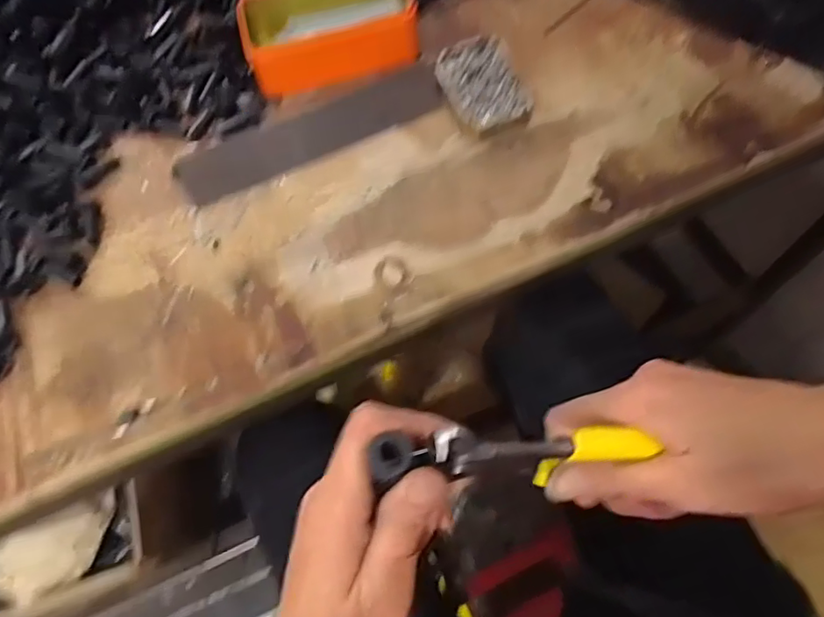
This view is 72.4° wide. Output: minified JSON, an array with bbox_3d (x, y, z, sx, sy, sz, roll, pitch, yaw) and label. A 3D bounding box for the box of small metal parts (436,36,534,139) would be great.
[{"bbox_3d":[0.058,-0.181,0.466,0.064,0.021,0.091,-16,65,-4],"label":"box of small metal parts"}]

